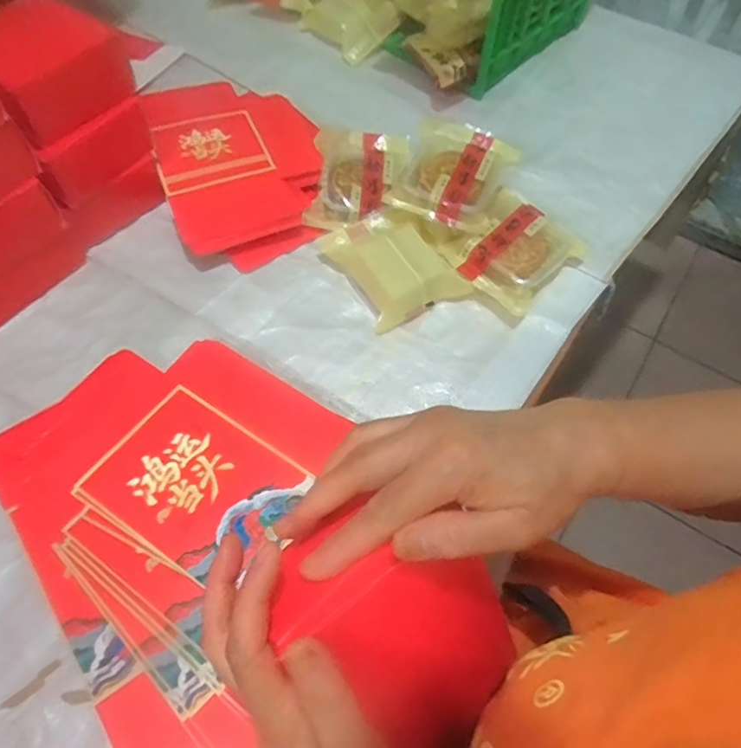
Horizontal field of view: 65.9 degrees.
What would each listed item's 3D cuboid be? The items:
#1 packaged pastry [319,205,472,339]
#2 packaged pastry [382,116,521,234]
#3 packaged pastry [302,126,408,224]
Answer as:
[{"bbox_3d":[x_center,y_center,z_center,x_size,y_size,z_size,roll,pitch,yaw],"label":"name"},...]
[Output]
[{"bbox_3d":[0.022,-0.112,0.576,0.100,0.034,0.121,-29,65,-17],"label":"packaged pastry"},{"bbox_3d":[0.087,-0.214,0.600,0.105,0.031,0.125,24,62,11],"label":"packaged pastry"},{"bbox_3d":[-0.013,-0.219,0.642,0.104,0.046,0.133,6,60,1],"label":"packaged pastry"}]

